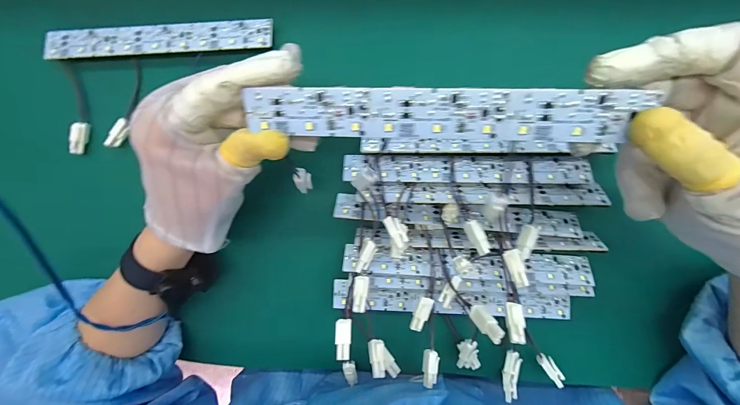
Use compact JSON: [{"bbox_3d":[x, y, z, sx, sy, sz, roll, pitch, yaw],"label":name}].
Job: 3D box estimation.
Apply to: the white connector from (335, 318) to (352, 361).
[{"bbox_3d":[-0.019,0.096,0.230,0.011,0.004,0.027,-3,66,8],"label":"white connector"}]

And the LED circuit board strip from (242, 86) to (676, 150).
[{"bbox_3d":[0.030,-0.041,0.157,0.177,0.004,0.026,2,118,5],"label":"LED circuit board strip"}]

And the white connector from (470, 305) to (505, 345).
[{"bbox_3d":[0.074,0.077,0.206,0.013,0.027,0.005,-44,127,5],"label":"white connector"}]

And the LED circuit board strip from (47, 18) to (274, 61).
[{"bbox_3d":[-0.169,-0.132,0.263,0.182,0.005,0.025,-3,81,1],"label":"LED circuit board strip"}]

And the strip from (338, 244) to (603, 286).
[{"bbox_3d":[0.075,0.049,0.258,0.191,0.008,0.023,2,61,4],"label":"strip"}]

